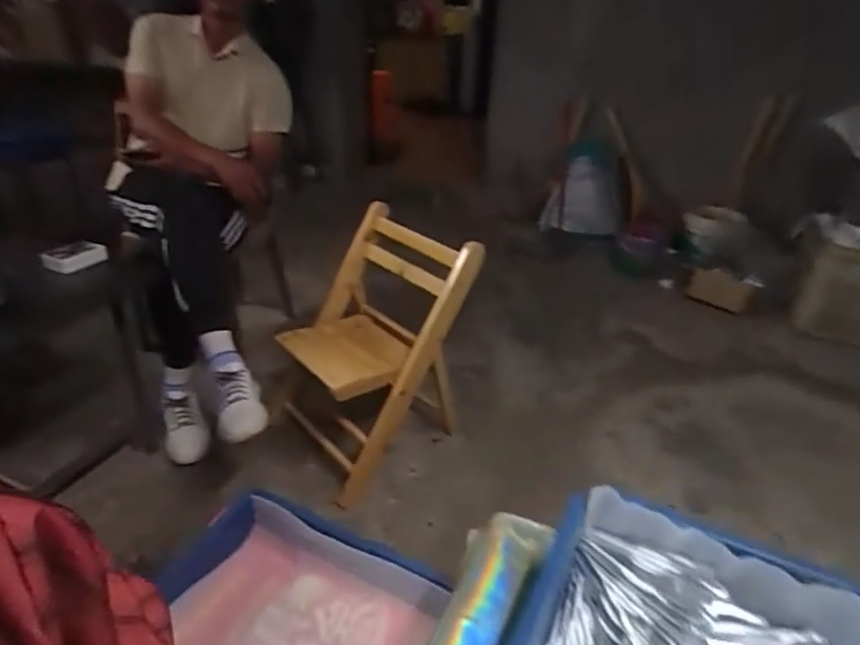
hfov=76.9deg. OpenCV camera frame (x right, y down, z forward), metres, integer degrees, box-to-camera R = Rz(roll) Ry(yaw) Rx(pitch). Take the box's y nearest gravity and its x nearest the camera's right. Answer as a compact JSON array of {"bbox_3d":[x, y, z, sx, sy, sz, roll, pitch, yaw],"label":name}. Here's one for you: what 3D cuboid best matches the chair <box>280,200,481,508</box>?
[{"bbox_3d":[-0.157,0.061,1.339,0.365,0.523,0.403,-21,37,-36],"label":"chair"}]

